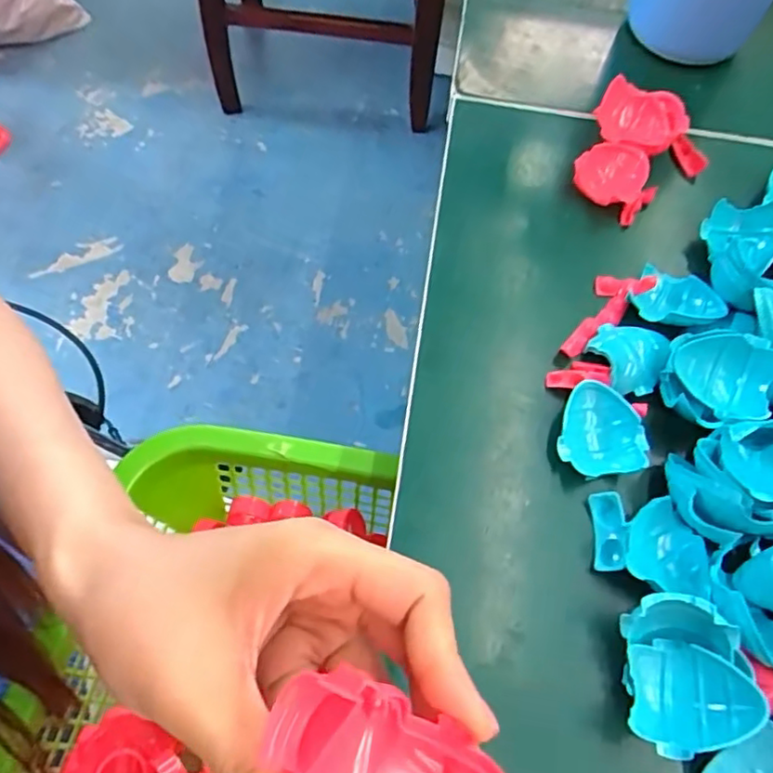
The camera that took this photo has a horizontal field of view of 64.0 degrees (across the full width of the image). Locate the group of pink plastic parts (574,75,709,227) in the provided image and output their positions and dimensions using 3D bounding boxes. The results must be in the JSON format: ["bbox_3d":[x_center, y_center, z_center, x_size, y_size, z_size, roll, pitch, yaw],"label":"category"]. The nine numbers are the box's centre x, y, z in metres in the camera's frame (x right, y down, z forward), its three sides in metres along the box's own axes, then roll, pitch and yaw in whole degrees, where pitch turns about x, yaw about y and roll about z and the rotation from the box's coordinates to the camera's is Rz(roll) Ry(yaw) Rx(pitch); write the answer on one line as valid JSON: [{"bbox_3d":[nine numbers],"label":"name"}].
[{"bbox_3d":[0.144,-0.132,0.347,0.067,0.018,0.084,28,66,10],"label":"group of pink plastic parts"}]

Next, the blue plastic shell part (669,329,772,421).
[{"bbox_3d":[0.153,-0.005,0.285,0.046,0.013,0.042,19,83,19],"label":"blue plastic shell part"}]

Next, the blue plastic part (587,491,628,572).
[{"bbox_3d":[0.096,0.062,0.267,0.014,0.009,0.033,4,65,-1],"label":"blue plastic part"}]

